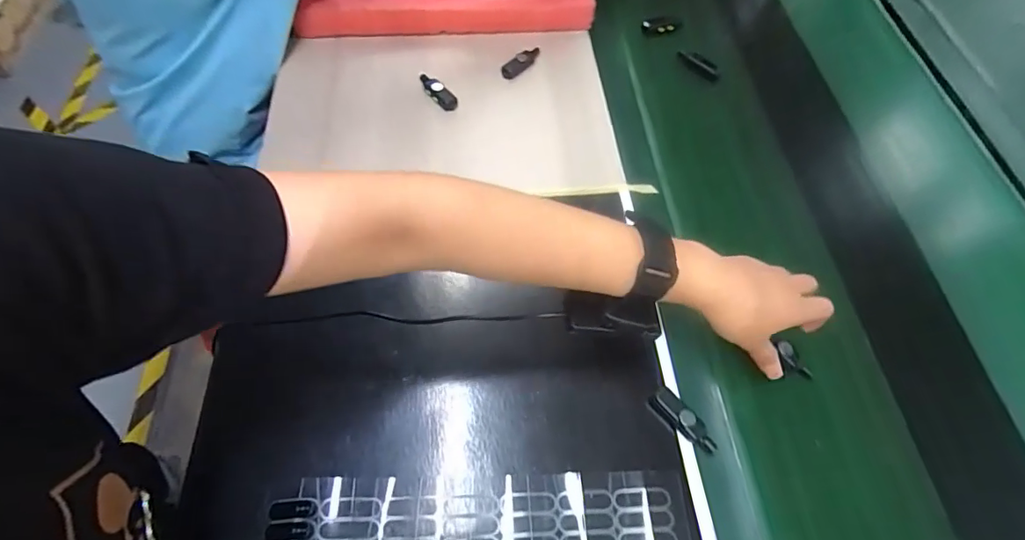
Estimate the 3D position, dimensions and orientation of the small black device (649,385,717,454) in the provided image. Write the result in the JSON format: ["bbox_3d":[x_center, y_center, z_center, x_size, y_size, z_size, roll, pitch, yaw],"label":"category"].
[{"bbox_3d":[0.132,0.115,0.390,0.018,0.010,0.057,-38,70,-23],"label":"small black device"}]

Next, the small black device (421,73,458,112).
[{"bbox_3d":[-0.085,-0.200,0.570,0.020,0.015,0.055,-32,68,-20],"label":"small black device"}]

